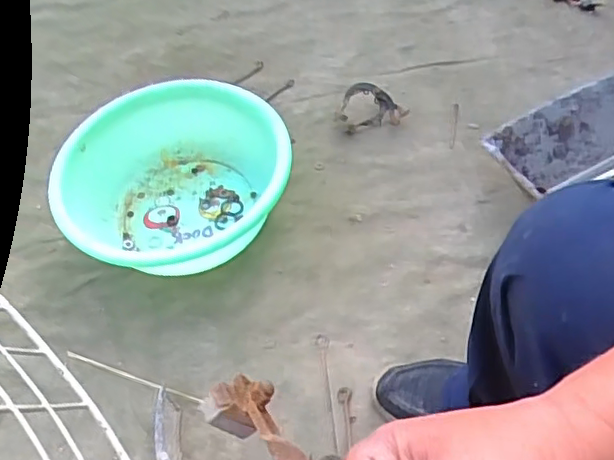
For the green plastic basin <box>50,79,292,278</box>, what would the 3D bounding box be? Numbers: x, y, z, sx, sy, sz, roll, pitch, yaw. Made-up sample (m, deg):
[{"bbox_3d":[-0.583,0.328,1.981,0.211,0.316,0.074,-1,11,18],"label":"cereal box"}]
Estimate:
[{"bbox_3d":[-0.215,-0.076,0.952,0.356,0.152,0.316,3,54,10],"label":"green plastic basin"}]

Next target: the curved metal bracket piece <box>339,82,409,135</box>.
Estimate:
[{"bbox_3d":[0.109,-0.217,1.066,0.118,0.047,0.079,-13,53,-2],"label":"curved metal bracket piece"}]

